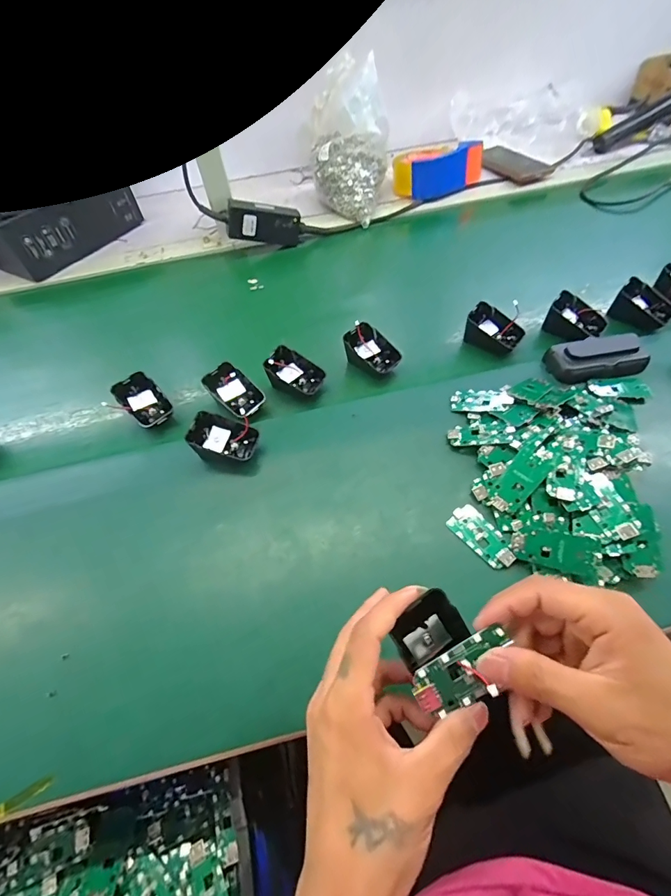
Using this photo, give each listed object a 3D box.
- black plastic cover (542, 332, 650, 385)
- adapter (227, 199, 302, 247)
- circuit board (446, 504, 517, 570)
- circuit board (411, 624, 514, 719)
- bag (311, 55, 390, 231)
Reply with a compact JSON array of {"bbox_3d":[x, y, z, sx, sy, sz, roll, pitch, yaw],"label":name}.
[{"bbox_3d":[0.304,-0.103,0.473,0.102,0.031,0.049,-12,54,0],"label":"black plastic cover"},{"bbox_3d":[-0.115,-0.365,0.662,0.115,0.051,0.032,-3,58,-24],"label":"adapter"},{"bbox_3d":[0.135,0.081,0.374,0.031,0.008,0.064,-36,57,-17],"label":"circuit board"},{"bbox_3d":[0.075,0.129,0.233,0.059,0.008,0.033,-25,90,-7],"label":"circuit board"},{"bbox_3d":[0.022,-0.490,0.694,0.122,0.186,0.134,-2,54,7],"label":"bag"}]

